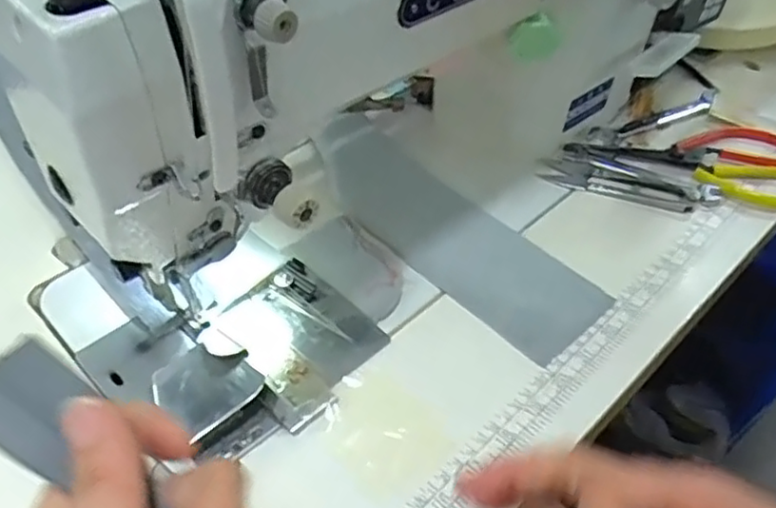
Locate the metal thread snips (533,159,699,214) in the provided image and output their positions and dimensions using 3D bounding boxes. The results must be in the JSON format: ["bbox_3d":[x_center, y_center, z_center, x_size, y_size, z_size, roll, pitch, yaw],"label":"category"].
[{"bbox_3d":[0.171,-0.051,0.504,0.111,0.008,0.025,20,49,17],"label":"metal thread snips"}]

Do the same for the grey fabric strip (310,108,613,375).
[{"bbox_3d":[0.036,-0.024,0.465,0.076,0.020,0.241,-35,56,-30],"label":"grey fabric strip"}]

